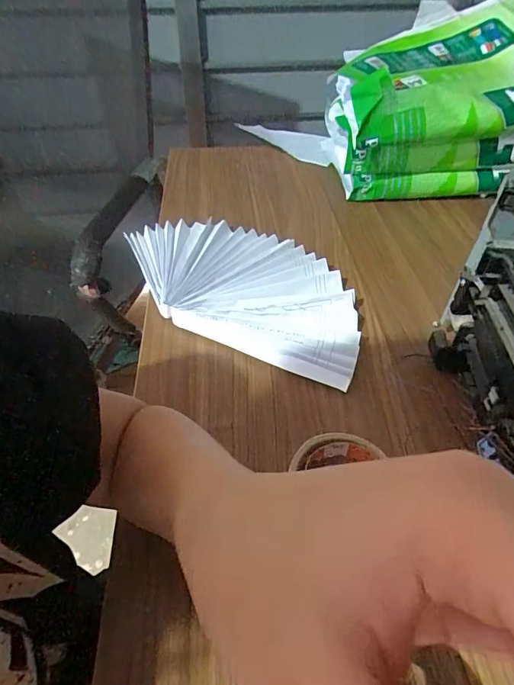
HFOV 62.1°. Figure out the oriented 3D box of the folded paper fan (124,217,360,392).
[{"bbox_3d":[-0.019,-0.079,0.528,0.346,0.027,0.201,26,50,23],"label":"folded paper fan"}]

